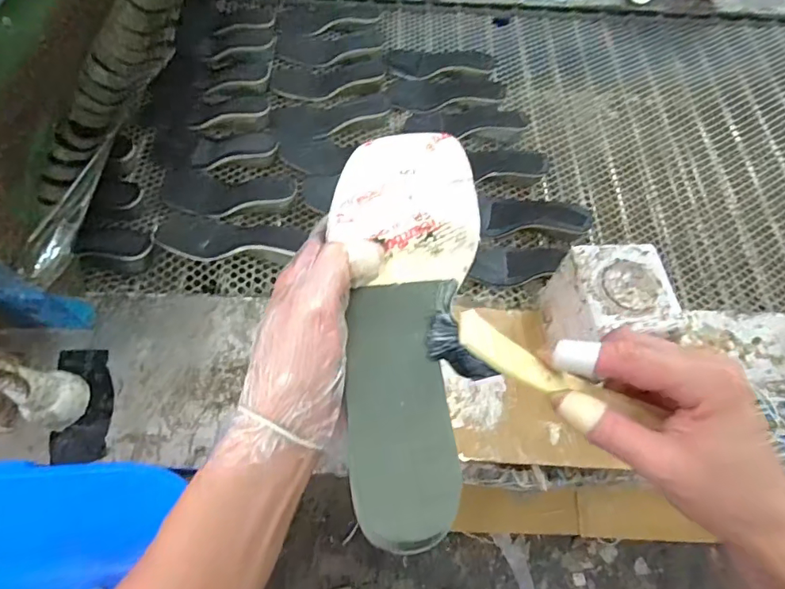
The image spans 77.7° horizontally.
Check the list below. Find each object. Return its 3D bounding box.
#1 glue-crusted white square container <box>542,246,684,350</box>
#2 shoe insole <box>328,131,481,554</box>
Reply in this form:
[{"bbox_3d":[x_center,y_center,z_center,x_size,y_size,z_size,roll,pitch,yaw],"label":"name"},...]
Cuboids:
[{"bbox_3d":[0.252,0.015,0.578,0.100,0.110,0.112,-4,63,-5],"label":"glue-crusted white square container"},{"bbox_3d":[0.005,0.006,0.243,0.071,0.011,0.210,3,70,-2],"label":"shoe insole"}]

